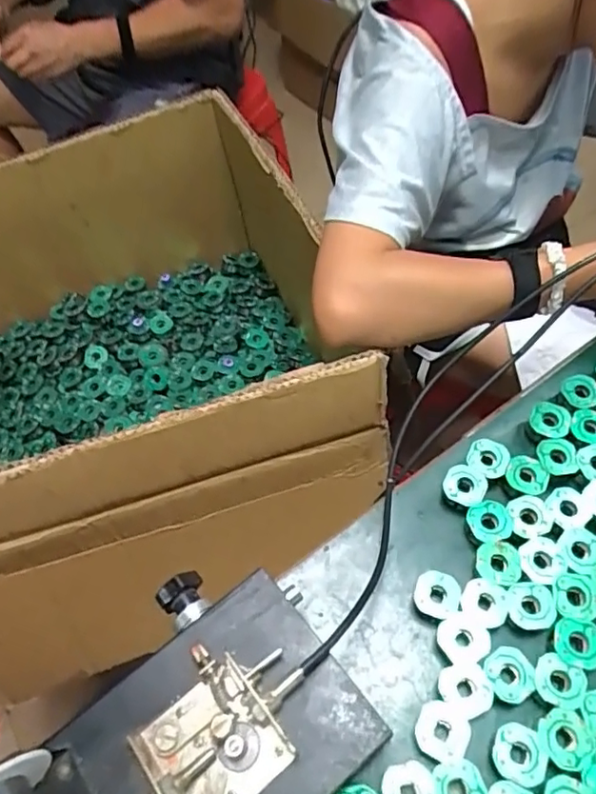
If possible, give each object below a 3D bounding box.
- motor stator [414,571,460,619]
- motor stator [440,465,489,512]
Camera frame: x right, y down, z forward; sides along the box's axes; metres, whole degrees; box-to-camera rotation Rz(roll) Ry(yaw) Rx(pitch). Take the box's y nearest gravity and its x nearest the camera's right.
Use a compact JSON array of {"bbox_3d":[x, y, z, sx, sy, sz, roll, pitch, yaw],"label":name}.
[{"bbox_3d":[0.097,0.141,0.409,0.030,0.026,0.031,-2,57,3],"label":"motor stator"},{"bbox_3d":[0.127,0.070,0.443,0.030,0.023,0.032,-2,57,3],"label":"motor stator"}]

